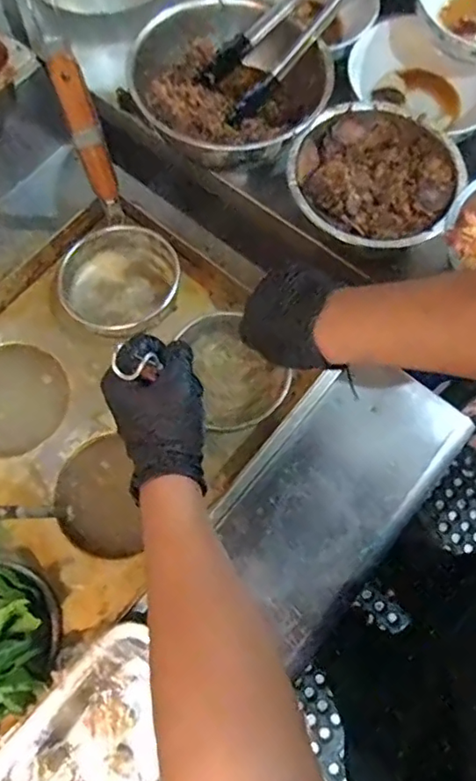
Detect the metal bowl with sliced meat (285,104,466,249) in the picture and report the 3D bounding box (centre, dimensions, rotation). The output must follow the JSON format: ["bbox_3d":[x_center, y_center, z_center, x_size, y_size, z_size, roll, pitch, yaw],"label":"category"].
[{"bbox_3d":[0.134,-0.207,0.582,0.160,0.056,0.161,0,71,0],"label":"metal bowl with sliced meat"}]

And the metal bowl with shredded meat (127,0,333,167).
[{"bbox_3d":[-0.007,-0.324,0.615,0.198,0.068,0.193,0,71,0],"label":"metal bowl with shredded meat"}]

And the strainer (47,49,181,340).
[{"bbox_3d":[-0.148,-0.206,0.618,0.126,0.261,0.102,-13,28,-5],"label":"strainer"}]

